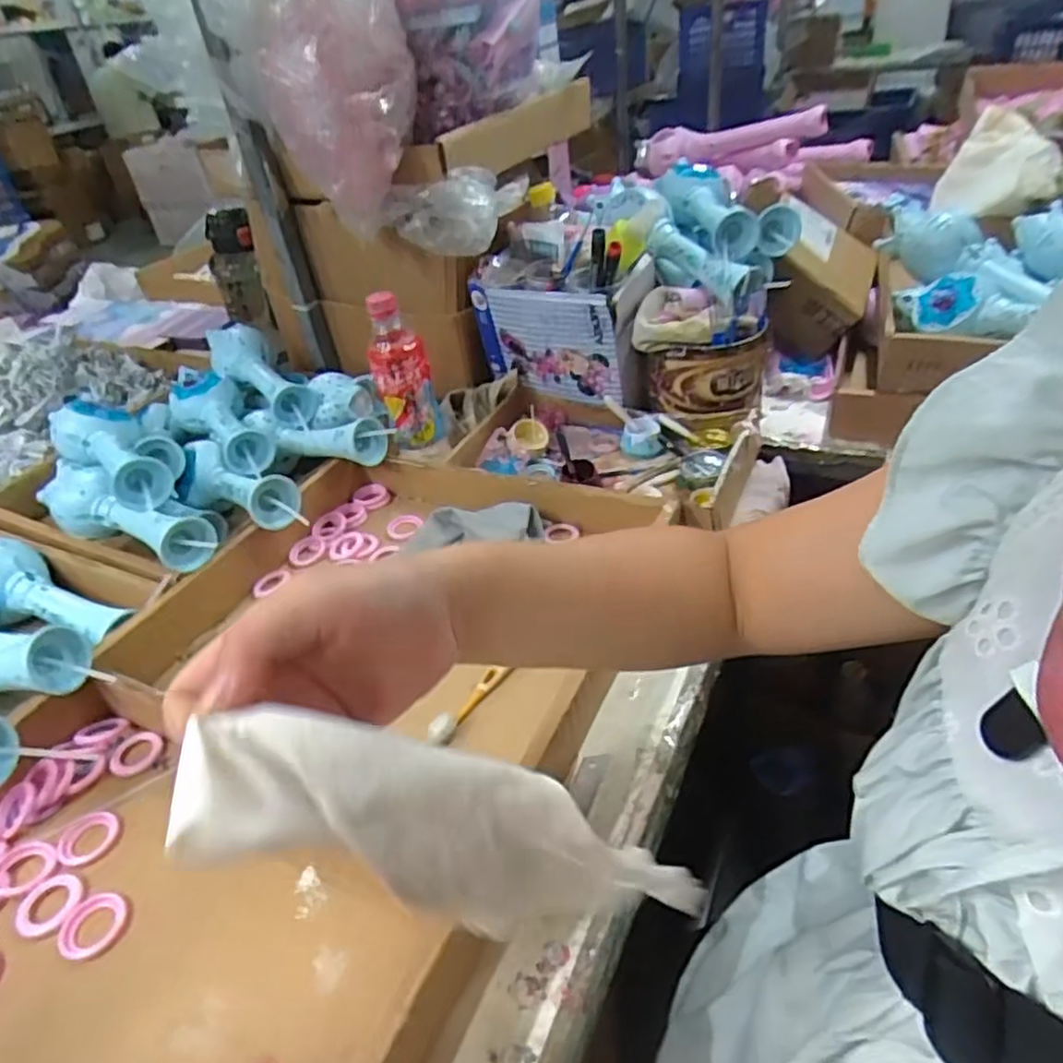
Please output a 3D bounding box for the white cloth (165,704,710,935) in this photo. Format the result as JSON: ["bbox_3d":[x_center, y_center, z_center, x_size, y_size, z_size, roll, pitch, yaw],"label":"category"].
[{"bbox_3d":[-0.022,0.106,0.242,0.192,0.042,0.040,22,34,-15],"label":"white cloth"}]

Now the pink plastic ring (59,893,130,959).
[{"bbox_3d":[-0.265,0.237,0.421,0.037,0.004,0.037,-5,37,4],"label":"pink plastic ring"}]

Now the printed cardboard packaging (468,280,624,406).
[{"bbox_3d":[0.014,-0.214,0.799,0.176,0.130,0.027,12,41,24],"label":"printed cardboard packaging"}]

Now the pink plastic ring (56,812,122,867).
[{"bbox_3d":[-0.300,0.206,0.472,0.038,0.004,0.037,-5,37,4],"label":"pink plastic ring"}]

